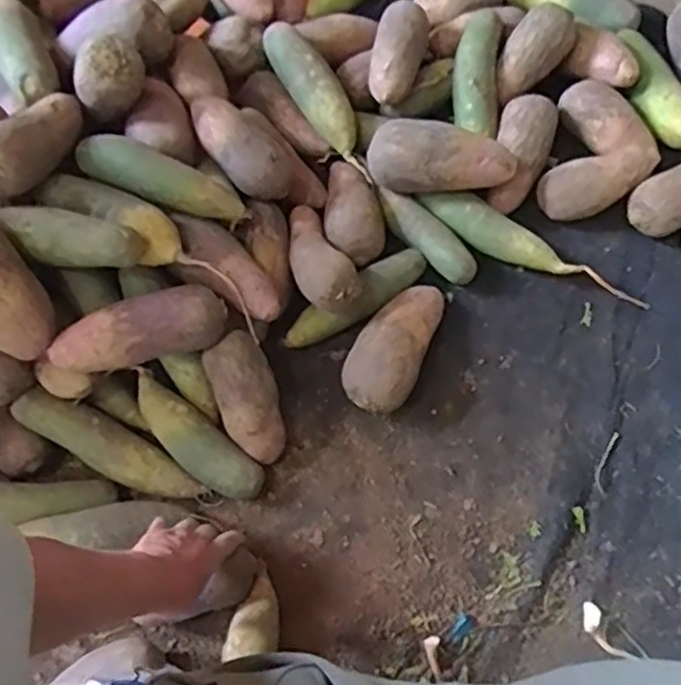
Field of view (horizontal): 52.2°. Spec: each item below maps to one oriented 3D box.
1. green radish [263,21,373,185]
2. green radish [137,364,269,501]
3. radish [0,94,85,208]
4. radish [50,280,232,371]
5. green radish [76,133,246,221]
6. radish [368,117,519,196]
[{"bbox_3d":[-0.022,-0.314,0.900,0.061,0.049,0.236,-33,87,-10],"label":"green radish"},{"bbox_3d":[-0.169,0.108,0.786,0.183,0.047,0.056,39,76,14],"label":"green radish"},{"bbox_3d":[-0.342,-0.214,0.751,0.055,0.066,0.169,22,54,9],"label":"radish"},{"bbox_3d":[-0.211,-0.010,0.738,0.174,0.064,0.062,-17,70,-4],"label":"radish"},{"bbox_3d":[-0.200,-0.183,0.786,0.189,0.052,0.061,19,70,-14],"label":"green radish"},{"bbox_3d":[0.124,-0.218,0.855,0.176,0.082,0.068,11,71,6],"label":"radish"}]

